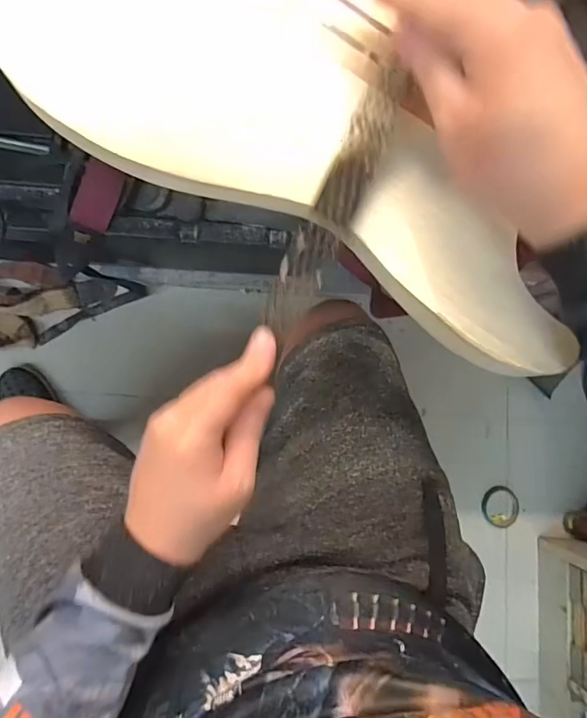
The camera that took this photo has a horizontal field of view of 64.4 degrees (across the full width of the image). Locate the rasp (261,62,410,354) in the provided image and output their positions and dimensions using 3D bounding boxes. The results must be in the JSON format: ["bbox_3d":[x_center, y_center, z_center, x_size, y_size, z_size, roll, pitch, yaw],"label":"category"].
[{"bbox_3d":[0.025,-0.095,0.302,0.030,0.010,0.174,25,104,-4],"label":"rasp"}]

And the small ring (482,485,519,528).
[{"bbox_3d":[0.498,0.353,1.114,0.088,0.023,0.094,1,84,-7],"label":"small ring"}]

